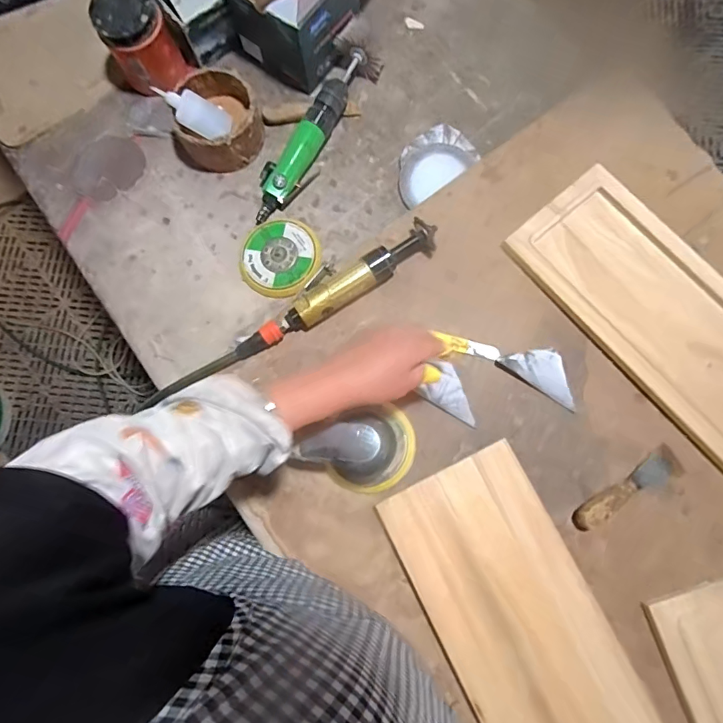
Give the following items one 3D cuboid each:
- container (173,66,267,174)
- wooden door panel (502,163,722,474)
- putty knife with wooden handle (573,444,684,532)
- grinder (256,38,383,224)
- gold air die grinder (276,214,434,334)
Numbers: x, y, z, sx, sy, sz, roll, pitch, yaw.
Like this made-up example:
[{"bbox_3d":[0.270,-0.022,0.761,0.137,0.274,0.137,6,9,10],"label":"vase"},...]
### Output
[{"bbox_3d":[-0.204,-0.338,0.651,0.115,0.067,0.125,34,79,8],"label":"container"},{"bbox_3d":[0.411,-0.049,0.589,0.204,0.022,0.454,-38,79,-8],"label":"wooden door panel"},{"bbox_3d":[0.326,0.157,0.553,0.152,0.025,0.035,-31,78,-7],"label":"putty knife with wooden handle"},{"bbox_3d":[-0.068,-0.328,0.647,0.060,0.051,0.287,28,78,7],"label":"grinder"},{"bbox_3d":[-0.009,-0.118,0.601,0.228,0.039,0.059,-32,78,-7],"label":"gold air die grinder"}]

